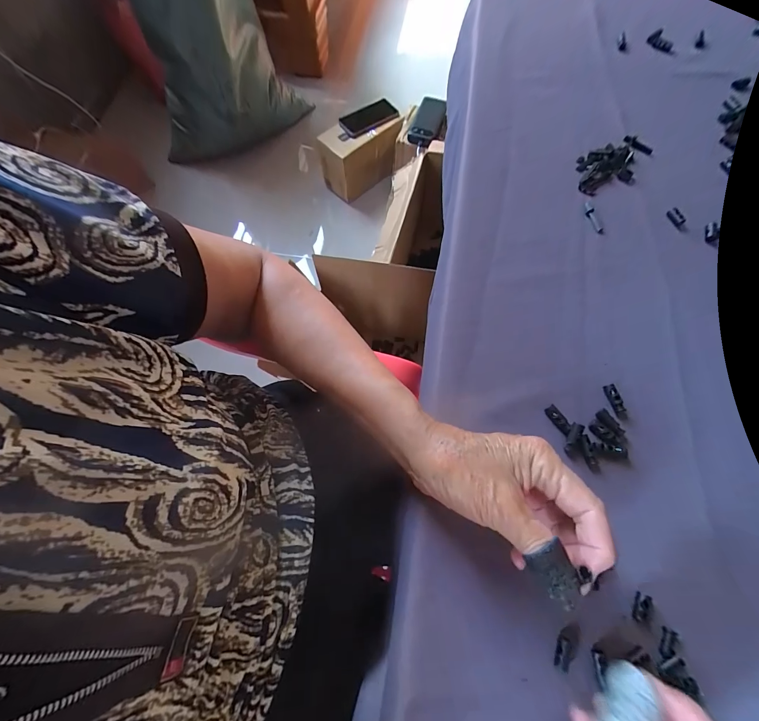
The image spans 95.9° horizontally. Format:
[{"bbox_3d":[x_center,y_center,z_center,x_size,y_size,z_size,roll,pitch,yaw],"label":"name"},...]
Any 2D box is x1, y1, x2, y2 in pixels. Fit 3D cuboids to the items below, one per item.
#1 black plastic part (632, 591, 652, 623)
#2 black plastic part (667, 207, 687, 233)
[{"bbox_3d":[0.184,0.173,0.239,0.010,0.006,0.019,25,72,11],"label":"black plastic part"},{"bbox_3d":[0.317,-0.148,0.362,0.012,0.005,0.028,-23,83,-7],"label":"black plastic part"}]

